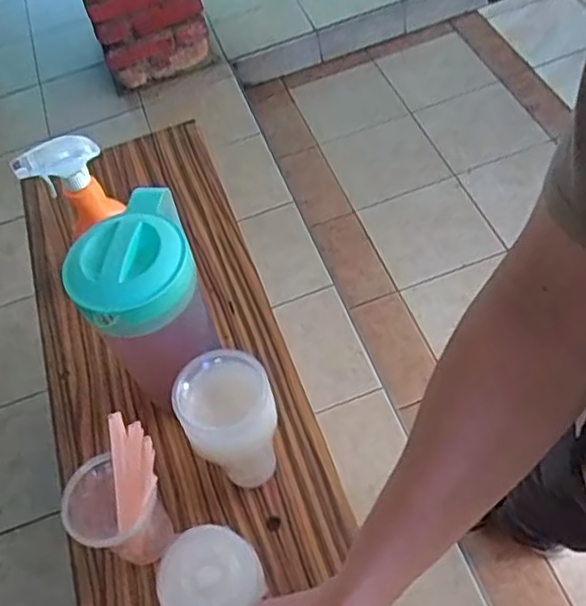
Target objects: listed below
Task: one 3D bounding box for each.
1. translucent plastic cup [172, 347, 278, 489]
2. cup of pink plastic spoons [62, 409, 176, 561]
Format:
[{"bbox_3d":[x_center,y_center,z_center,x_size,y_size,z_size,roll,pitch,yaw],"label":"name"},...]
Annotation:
[{"bbox_3d":[-0.061,0.119,0.701,0.087,0.135,0.083,-22,53,-5],"label":"translucent plastic cup"},{"bbox_3d":[-0.166,0.189,0.671,0.096,0.149,0.082,-28,54,-9],"label":"cup of pink plastic spoons"}]

